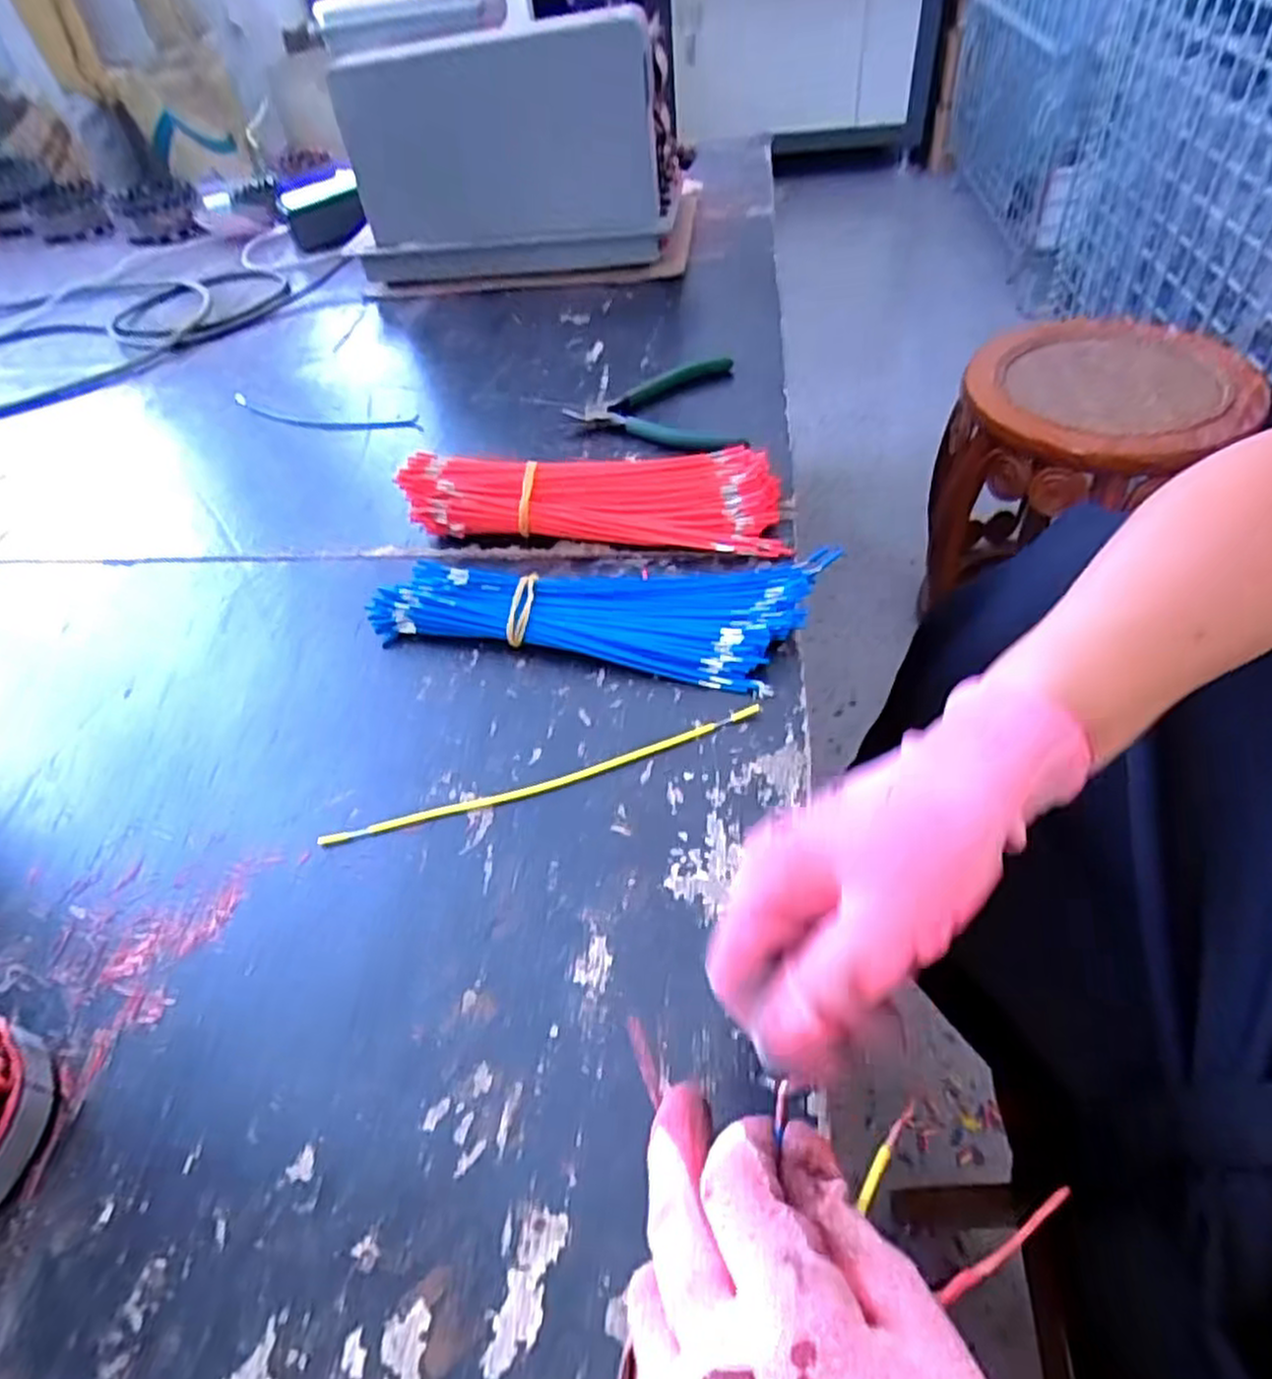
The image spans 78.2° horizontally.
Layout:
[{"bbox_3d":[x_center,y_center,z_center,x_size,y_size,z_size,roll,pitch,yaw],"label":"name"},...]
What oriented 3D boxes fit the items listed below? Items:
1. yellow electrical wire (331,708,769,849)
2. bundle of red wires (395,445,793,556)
[{"bbox_3d":[-0.045,0.045,0.397,0.227,0.008,0.012,-15,49,-7],"label":"yellow electrical wire"},{"bbox_3d":[-0.027,-0.133,0.530,0.253,0.043,0.088,6,49,11],"label":"bundle of red wires"}]

